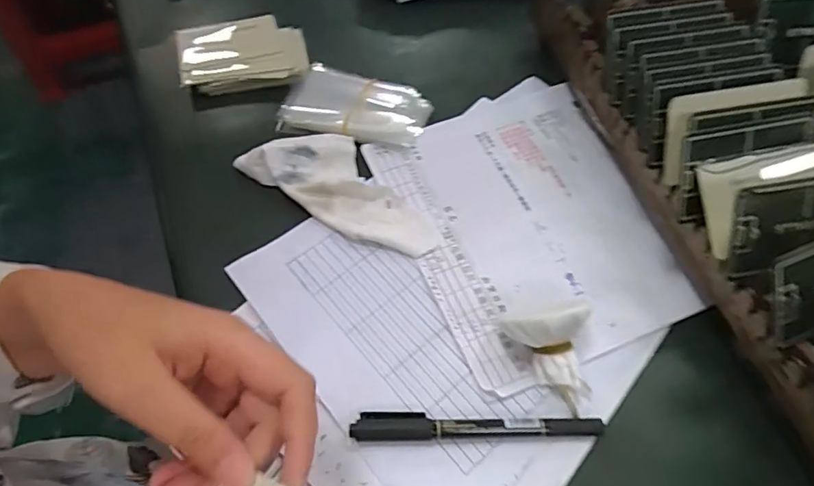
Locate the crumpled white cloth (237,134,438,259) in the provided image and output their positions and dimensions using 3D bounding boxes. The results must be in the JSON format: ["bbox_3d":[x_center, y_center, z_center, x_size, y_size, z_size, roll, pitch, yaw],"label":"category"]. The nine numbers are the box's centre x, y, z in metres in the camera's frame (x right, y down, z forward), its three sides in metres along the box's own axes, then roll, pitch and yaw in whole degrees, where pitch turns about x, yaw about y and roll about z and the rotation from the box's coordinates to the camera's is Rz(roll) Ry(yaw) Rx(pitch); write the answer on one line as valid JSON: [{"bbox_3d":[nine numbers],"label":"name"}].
[{"bbox_3d":[-0.044,-0.042,0.376,0.153,0.018,0.065,32,64,19],"label":"crumpled white cloth"}]

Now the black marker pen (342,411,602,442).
[{"bbox_3d":[0.039,0.101,0.290,0.137,0.009,0.015,-1,58,0],"label":"black marker pen"}]

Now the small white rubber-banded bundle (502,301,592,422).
[{"bbox_3d":[0.082,0.061,0.290,0.049,0.048,0.056,-7,58,-4],"label":"small white rubber-banded bundle"}]

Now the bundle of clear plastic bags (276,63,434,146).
[{"bbox_3d":[-0.041,-0.114,0.420,0.116,0.018,0.070,14,59,9],"label":"bundle of clear plastic bags"}]

